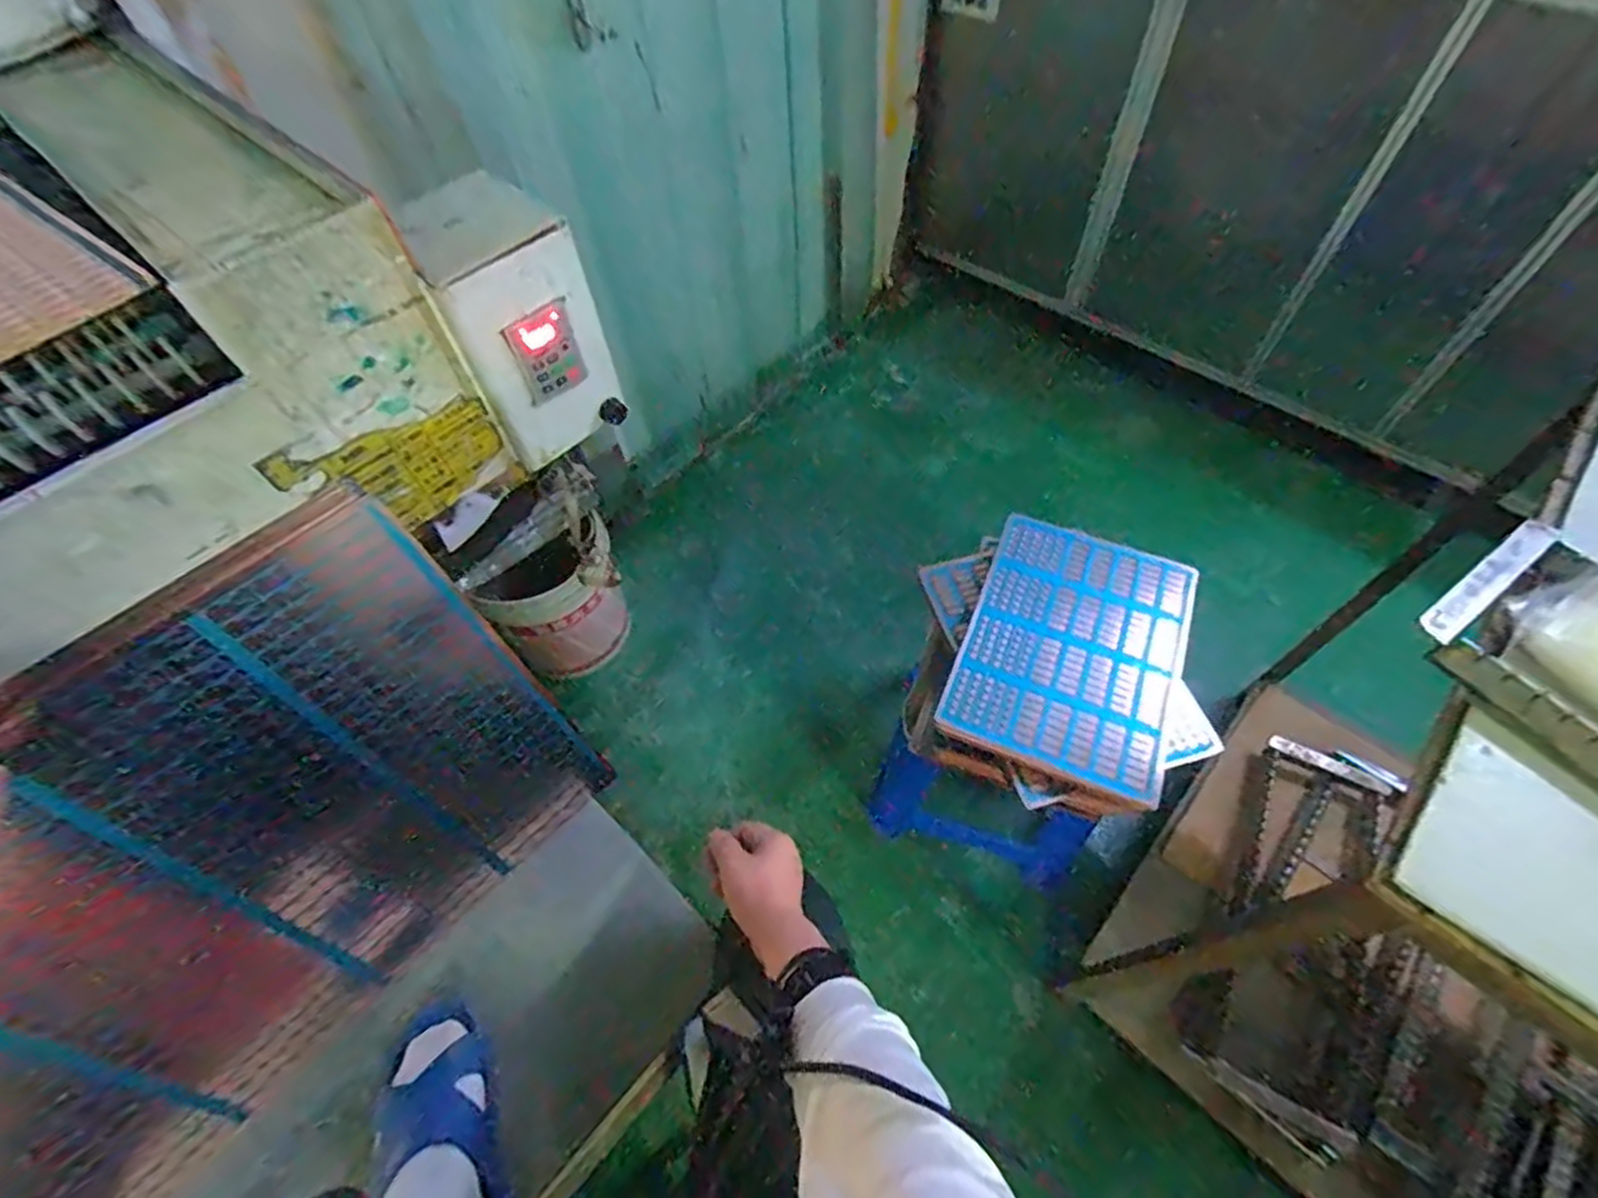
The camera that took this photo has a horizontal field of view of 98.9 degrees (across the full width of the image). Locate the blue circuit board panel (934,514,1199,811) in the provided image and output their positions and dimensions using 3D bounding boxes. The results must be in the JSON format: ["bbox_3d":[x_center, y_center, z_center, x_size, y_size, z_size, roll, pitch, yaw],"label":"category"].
[{"bbox_3d":[0.325,0.053,0.807,0.239,0.015,0.322,21,62,13],"label":"blue circuit board panel"}]

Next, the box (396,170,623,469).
[{"bbox_3d":[-0.255,-0.259,0.625,0.123,0.236,0.106,-28,60,-15],"label":"box"}]

